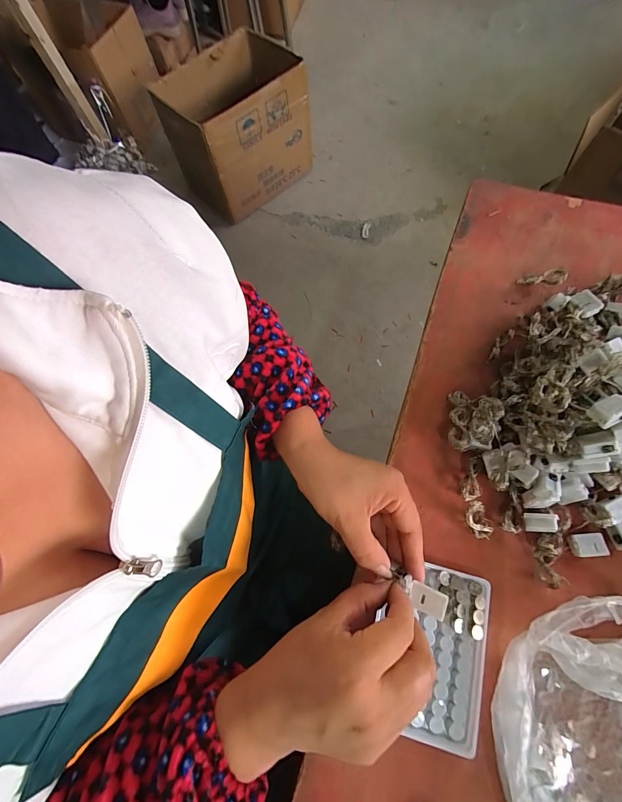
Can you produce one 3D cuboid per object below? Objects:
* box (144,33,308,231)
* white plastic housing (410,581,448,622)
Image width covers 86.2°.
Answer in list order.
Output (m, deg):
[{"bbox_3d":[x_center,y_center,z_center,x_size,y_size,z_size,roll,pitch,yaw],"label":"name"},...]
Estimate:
[{"bbox_3d":[-0.223,-0.836,1.041,0.387,0.304,0.285,-40,73,-10],"label":"box"},{"bbox_3d":[0.090,0.151,0.253,0.026,0.008,0.020,11,90,31],"label":"white plastic housing"}]

